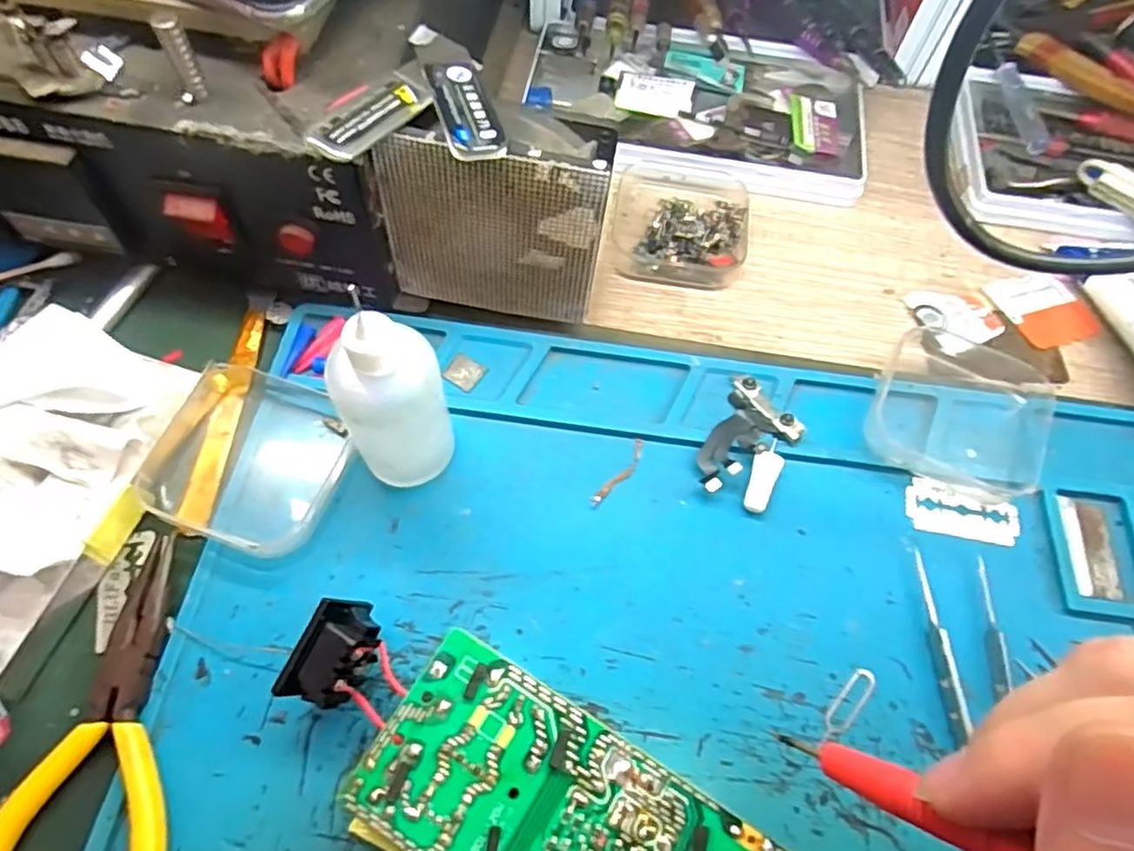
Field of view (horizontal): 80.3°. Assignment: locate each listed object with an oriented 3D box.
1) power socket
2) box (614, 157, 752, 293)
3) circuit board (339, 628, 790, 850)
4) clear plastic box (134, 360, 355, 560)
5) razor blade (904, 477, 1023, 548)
[{"bbox_3d":[-0.071,0.073,0.211,0.020,0.031,0.032,26,65,9],"label":"power socket"},{"bbox_3d":[0.054,-0.098,0.313,0.061,0.019,0.062,9,63,1],"label":"box"},{"bbox_3d":[0.005,0.122,0.194,0.131,0.025,0.059,30,66,11],"label":"circuit board"},{"bbox_3d":[-0.115,0.011,0.249,0.063,0.013,0.065,19,64,6],"label":"clear plastic box"},{"bbox_3d":[0.154,0.034,0.259,0.043,0.004,0.022,13,62,6],"label":"razor blade"}]

